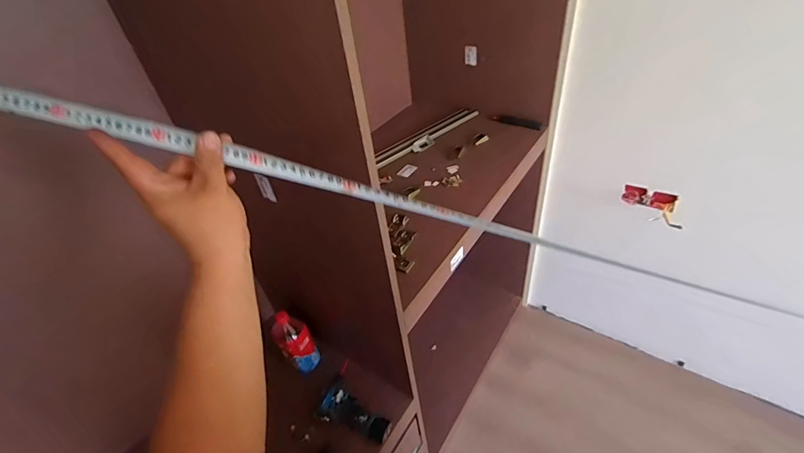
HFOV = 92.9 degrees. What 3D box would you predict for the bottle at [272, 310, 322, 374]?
[{"bbox_3d":[-0.292,0.307,1.041,0.084,0.207,0.090,-4,42,4],"label":"bottle"}]

